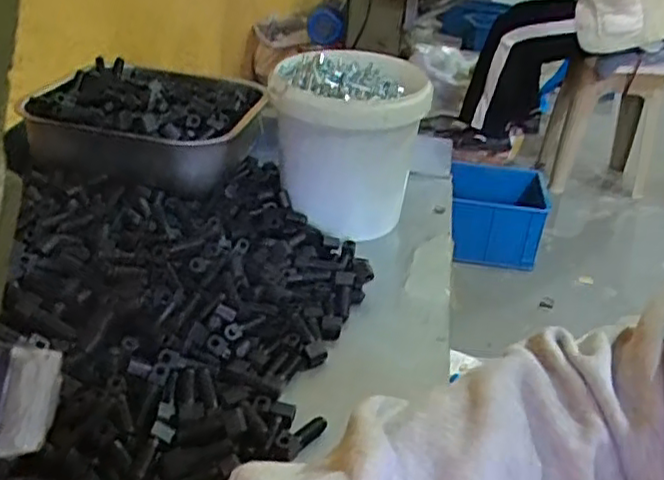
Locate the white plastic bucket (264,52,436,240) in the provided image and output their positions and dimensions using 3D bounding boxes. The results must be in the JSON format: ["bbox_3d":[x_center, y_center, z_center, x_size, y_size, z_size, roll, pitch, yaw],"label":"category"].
[{"bbox_3d":[0.010,-0.078,0.553,0.112,0.118,0.115,4,30,-2],"label":"white plastic bucket"}]

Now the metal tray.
[{"bbox_3d":[-0.150,-0.105,0.585,0.158,0.060,0.170,7,30,3],"label":"metal tray"}]

